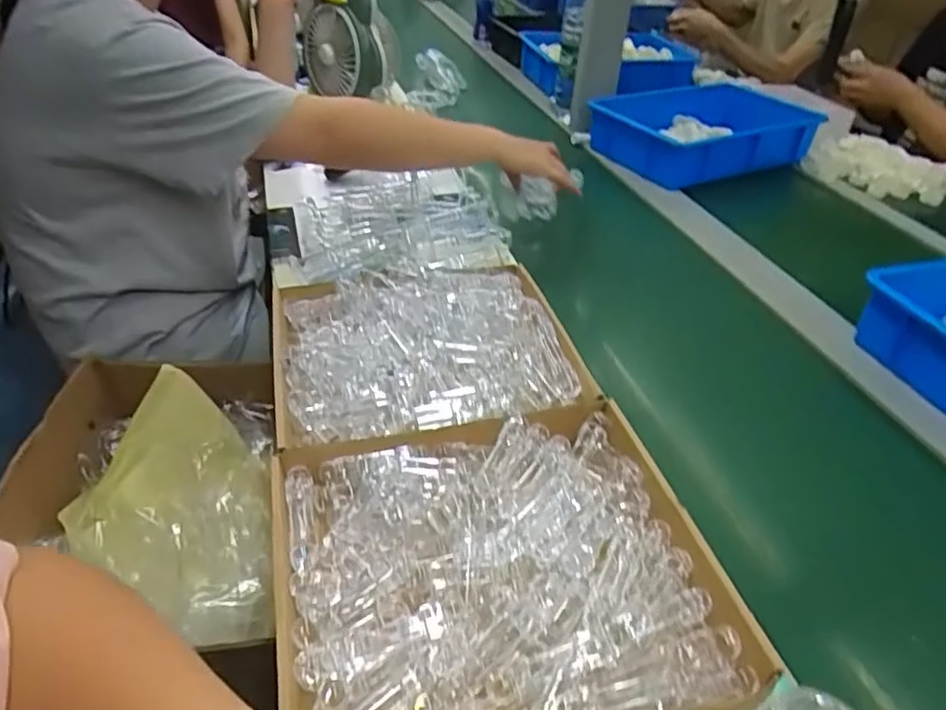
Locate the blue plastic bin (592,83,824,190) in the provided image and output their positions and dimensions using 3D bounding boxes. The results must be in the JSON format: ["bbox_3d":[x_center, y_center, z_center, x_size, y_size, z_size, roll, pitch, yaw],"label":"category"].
[{"bbox_3d":[0.473,-0.468,1.321,0.415,0.106,0.282,-13,41,-20],"label":"blue plastic bin"}]

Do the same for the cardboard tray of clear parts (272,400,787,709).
[{"bbox_3d":[0.017,0.157,0.483,0.317,0.047,0.277,-7,39,-13],"label":"cardboard tray of clear parts"}]

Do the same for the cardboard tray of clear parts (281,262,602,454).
[{"bbox_3d":[-0.054,-0.013,0.678,0.304,0.059,0.267,-7,39,-12],"label":"cardboard tray of clear parts"}]

